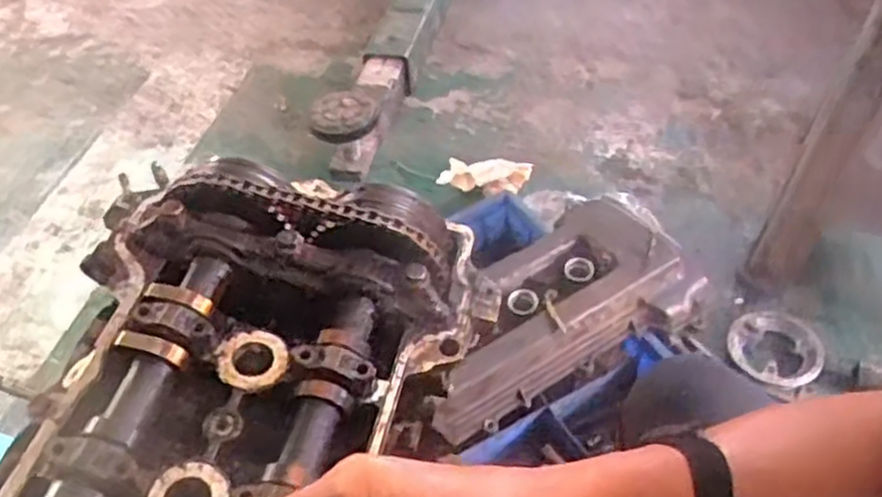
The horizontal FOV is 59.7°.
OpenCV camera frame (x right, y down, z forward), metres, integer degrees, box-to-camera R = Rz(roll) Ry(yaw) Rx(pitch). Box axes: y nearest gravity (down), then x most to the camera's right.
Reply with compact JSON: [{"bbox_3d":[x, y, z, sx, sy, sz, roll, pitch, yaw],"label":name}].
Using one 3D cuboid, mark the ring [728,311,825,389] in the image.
[{"bbox_3d":[0.466,0.139,1.071,0.119,0.028,0.119,-3,45,3],"label":"ring"}]

